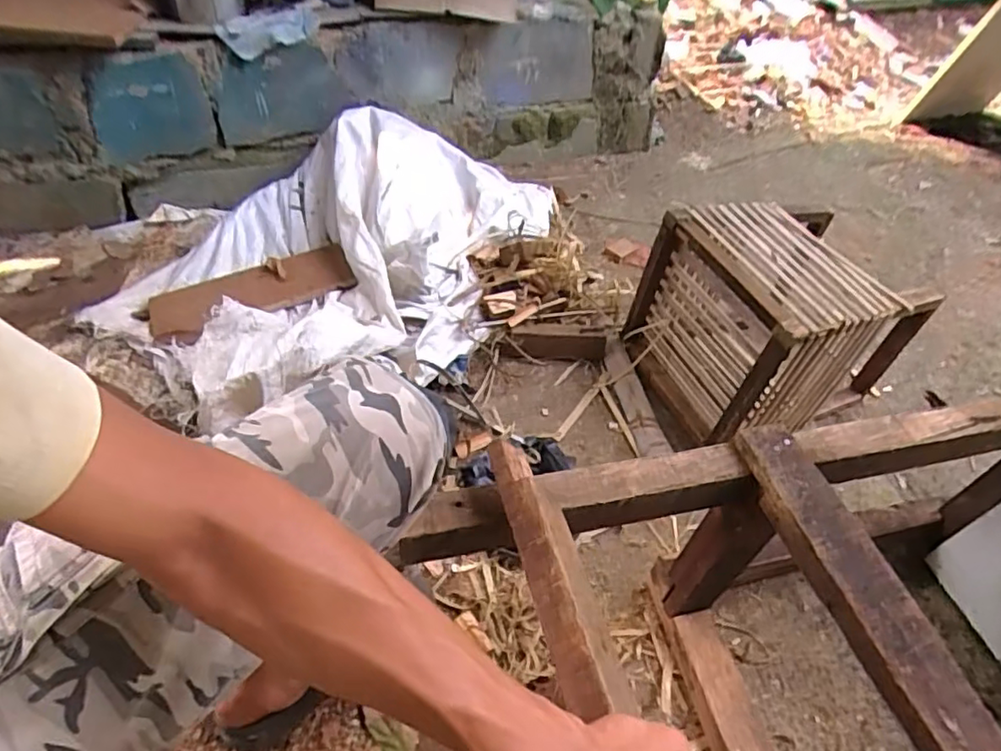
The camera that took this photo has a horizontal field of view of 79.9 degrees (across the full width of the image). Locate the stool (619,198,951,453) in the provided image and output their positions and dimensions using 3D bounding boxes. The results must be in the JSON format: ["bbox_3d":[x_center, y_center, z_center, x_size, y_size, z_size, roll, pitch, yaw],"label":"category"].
[{"bbox_3d":[0.479,-0.097,1.048,0.390,0.319,0.303,-13,49,-17],"label":"stool"}]

